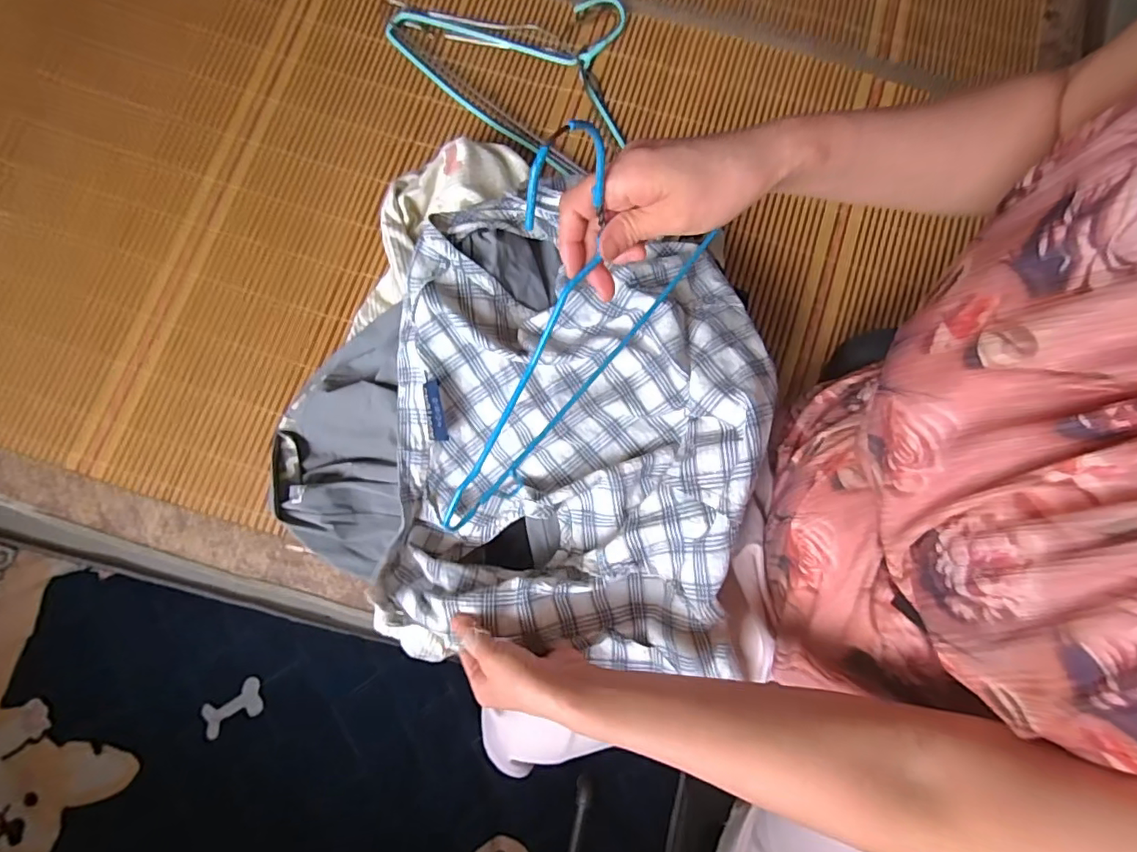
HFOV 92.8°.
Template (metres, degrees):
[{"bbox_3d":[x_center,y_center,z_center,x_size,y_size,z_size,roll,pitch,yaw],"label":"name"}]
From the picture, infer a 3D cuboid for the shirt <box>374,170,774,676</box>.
[{"bbox_3d":[-0.002,-0.004,0.471,0.299,0.122,0.392,5,79,-1],"label":"shirt"}]

